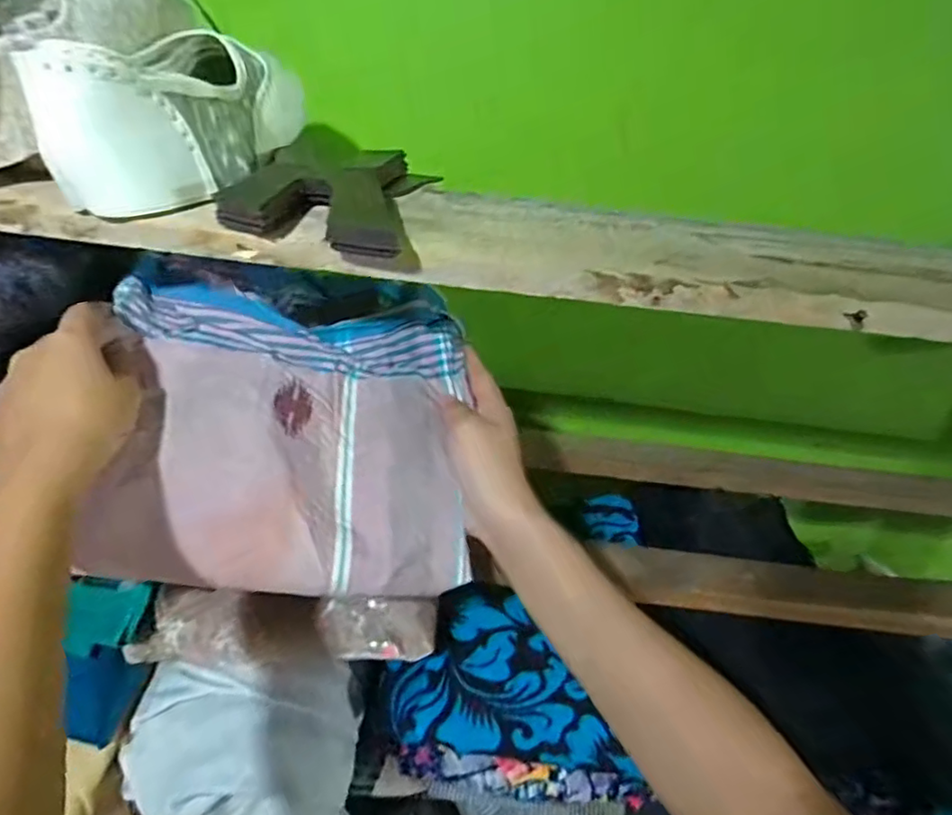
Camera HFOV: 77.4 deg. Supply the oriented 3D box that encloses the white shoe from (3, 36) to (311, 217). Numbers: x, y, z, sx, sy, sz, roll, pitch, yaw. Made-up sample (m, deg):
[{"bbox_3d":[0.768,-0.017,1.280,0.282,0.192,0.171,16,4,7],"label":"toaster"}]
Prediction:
[{"bbox_3d":[-0.177,-0.182,0.369,0.080,0.075,0.201,6,32,-2],"label":"white shoe"}]

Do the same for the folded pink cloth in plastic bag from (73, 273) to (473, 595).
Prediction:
[{"bbox_3d":[-0.112,0.014,0.378,0.211,0.028,0.196,5,61,-18],"label":"folded pink cloth in plastic bag"}]

